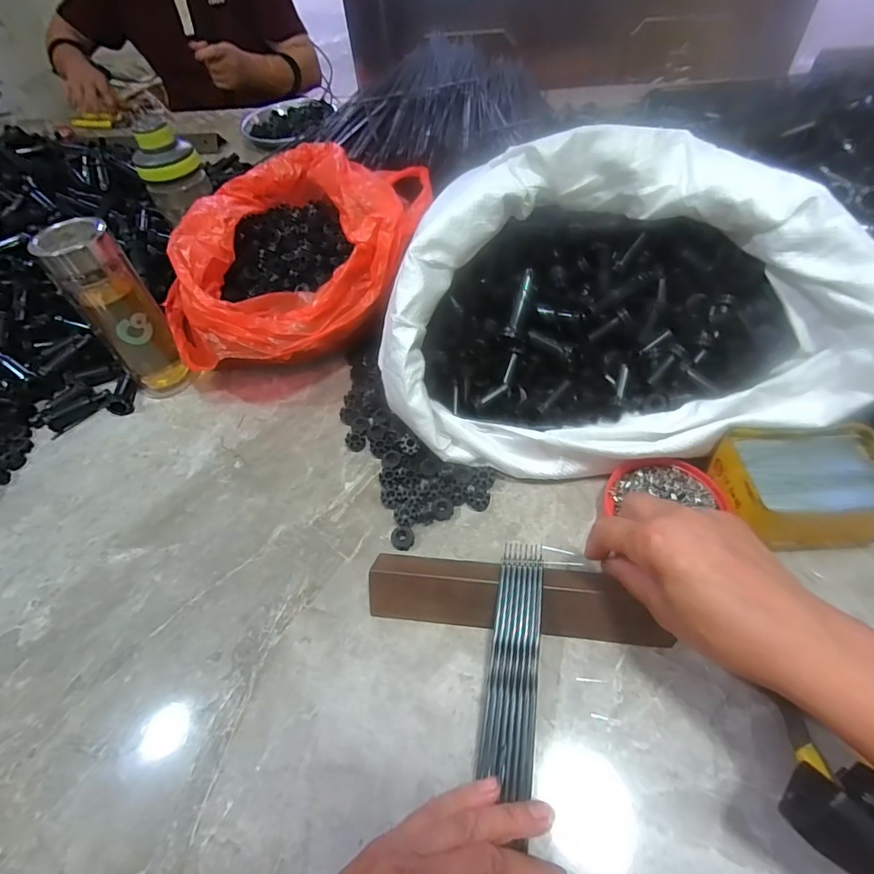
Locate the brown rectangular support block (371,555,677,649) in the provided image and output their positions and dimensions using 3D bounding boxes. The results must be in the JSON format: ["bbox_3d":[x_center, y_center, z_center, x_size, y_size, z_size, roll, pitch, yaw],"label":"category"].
[{"bbox_3d":[0.055,0.118,0.357,0.208,0.027,0.049,4,54,8],"label":"brown rectangular support block"}]

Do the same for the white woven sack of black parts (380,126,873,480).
[{"bbox_3d":[0.148,-0.098,0.403,0.384,0.191,0.205,0,54,6],"label":"white woven sack of black parts"}]

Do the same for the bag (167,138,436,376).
[{"bbox_3d":[-0.142,-0.182,0.533,0.212,0.139,0.281,14,56,16],"label":"bag"}]

